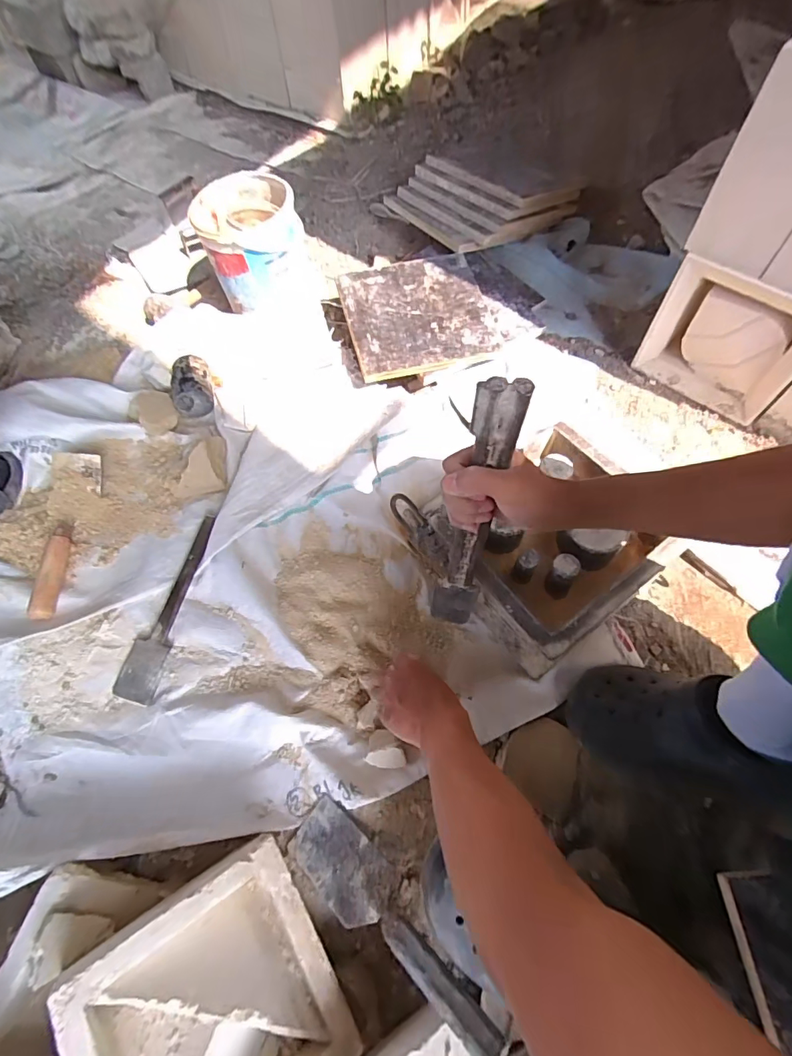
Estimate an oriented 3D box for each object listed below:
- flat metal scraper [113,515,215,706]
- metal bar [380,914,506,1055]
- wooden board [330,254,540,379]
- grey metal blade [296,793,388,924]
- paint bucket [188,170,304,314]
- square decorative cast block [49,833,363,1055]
[{"bbox_3d":[-0.326,0.104,0.672,0.053,0.013,0.275,9,63,10],"label":"flat metal scraper"},{"bbox_3d":[0.035,0.397,0.409,0.127,0.012,0.027,25,67,39],"label":"metal bar"},{"bbox_3d":[0.080,-0.390,0.835,0.336,0.018,0.244,-15,69,-12],"label":"wooden board"},{"bbox_3d":[-0.061,0.364,0.510,0.122,0.006,0.068,29,66,37],"label":"grey metal blade"},{"bbox_3d":[-0.258,-0.516,0.845,0.163,0.150,0.162,-2,62,4],"label":"paint bucket"},{"bbox_3d":[-0.163,0.432,0.416,0.197,0.049,0.208,-20,69,-37],"label":"square decorative cast block"}]

